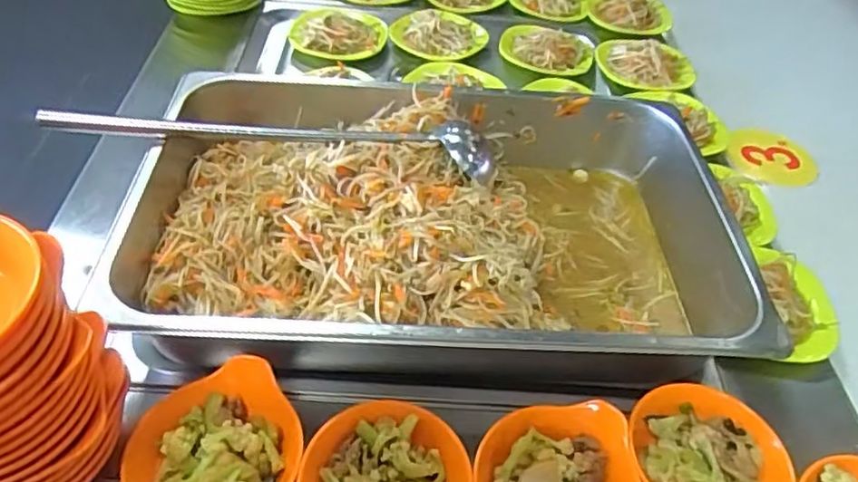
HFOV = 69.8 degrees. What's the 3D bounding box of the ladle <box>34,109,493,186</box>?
[{"bbox_3d":[-0.141,-0.104,0.579,0.407,0.039,0.068,5,47,-1],"label":"ladle"}]

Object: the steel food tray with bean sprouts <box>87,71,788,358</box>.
[{"bbox_3d":[0.011,-0.021,0.574,0.541,0.085,0.334,6,47,-1],"label":"steel food tray with bean sprouts"}]

